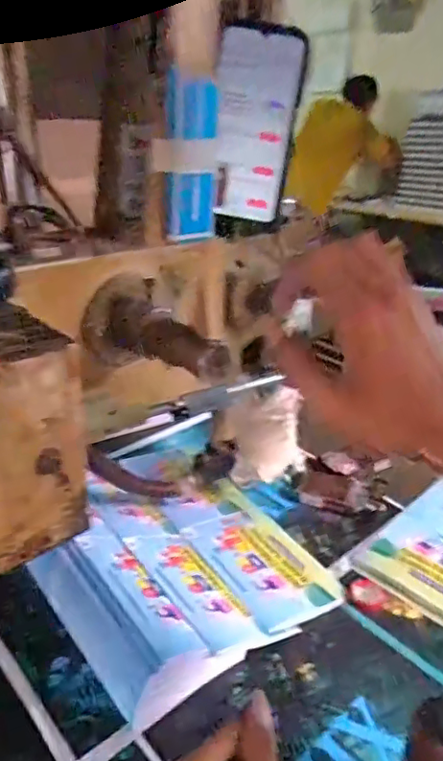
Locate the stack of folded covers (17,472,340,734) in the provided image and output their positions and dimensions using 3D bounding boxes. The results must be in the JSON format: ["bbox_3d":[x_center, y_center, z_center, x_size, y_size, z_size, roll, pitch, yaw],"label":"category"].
[{"bbox_3d":[-0.036,0.160,0.548,0.247,0.054,0.269,-17,30,-36],"label":"stack of folded covers"}]

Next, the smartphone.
[{"bbox_3d":[0.027,-0.214,0.489,0.072,0.166,0.009,8,14,-4],"label":"smartphone"}]

